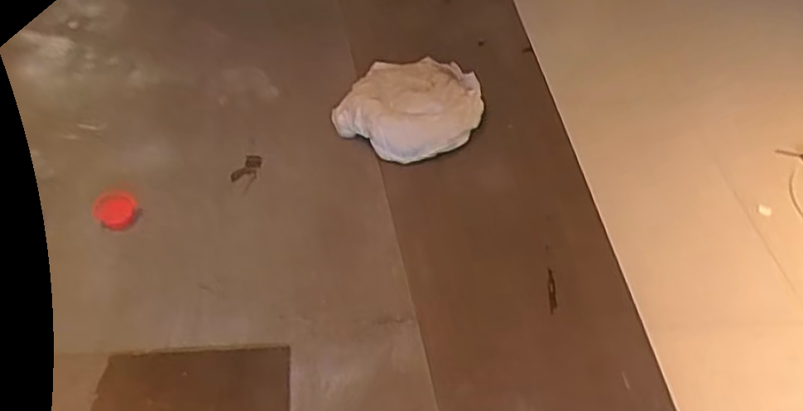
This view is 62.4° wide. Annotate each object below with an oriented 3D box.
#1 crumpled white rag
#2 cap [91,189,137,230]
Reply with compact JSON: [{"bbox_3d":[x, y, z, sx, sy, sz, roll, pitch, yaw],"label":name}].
[{"bbox_3d":[0.011,-0.129,0.857,0.180,0.045,0.178,31,51,23],"label":"crumpled white rag"},{"bbox_3d":[-0.303,0.002,0.702,0.042,0.020,0.041,3,46,-3],"label":"cap"}]

